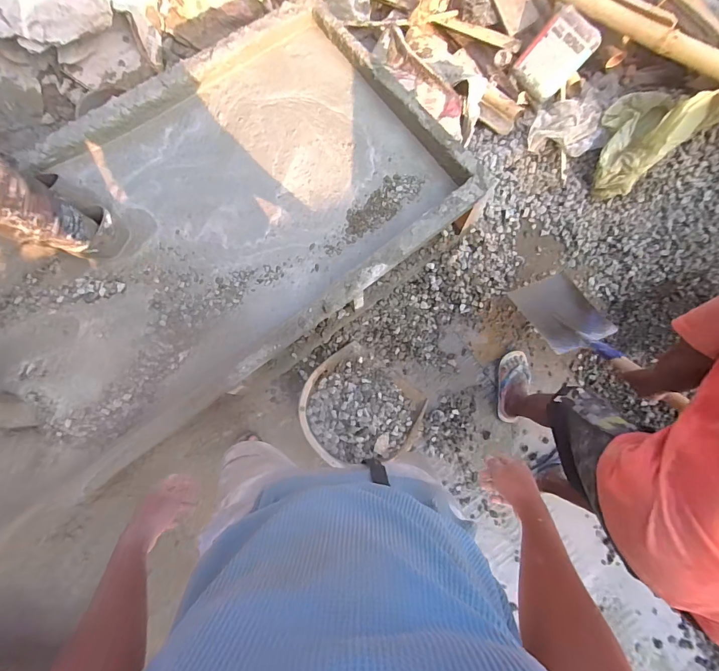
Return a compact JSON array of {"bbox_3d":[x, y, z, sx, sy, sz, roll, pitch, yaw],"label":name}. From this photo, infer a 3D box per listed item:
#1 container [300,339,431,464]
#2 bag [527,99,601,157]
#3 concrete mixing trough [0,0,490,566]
[{"bbox_3d":[0.005,0.283,1.398,0.431,0.119,0.386,35,80,6],"label":"container"},{"bbox_3d":[0.771,-0.776,1.439,0.248,0.071,0.189,0,99,14],"label":"bag"},{"bbox_3d":[-0.665,-0.207,1.169,2.010,0.239,0.955,-36,81,-8],"label":"concrete mixing trough"}]

